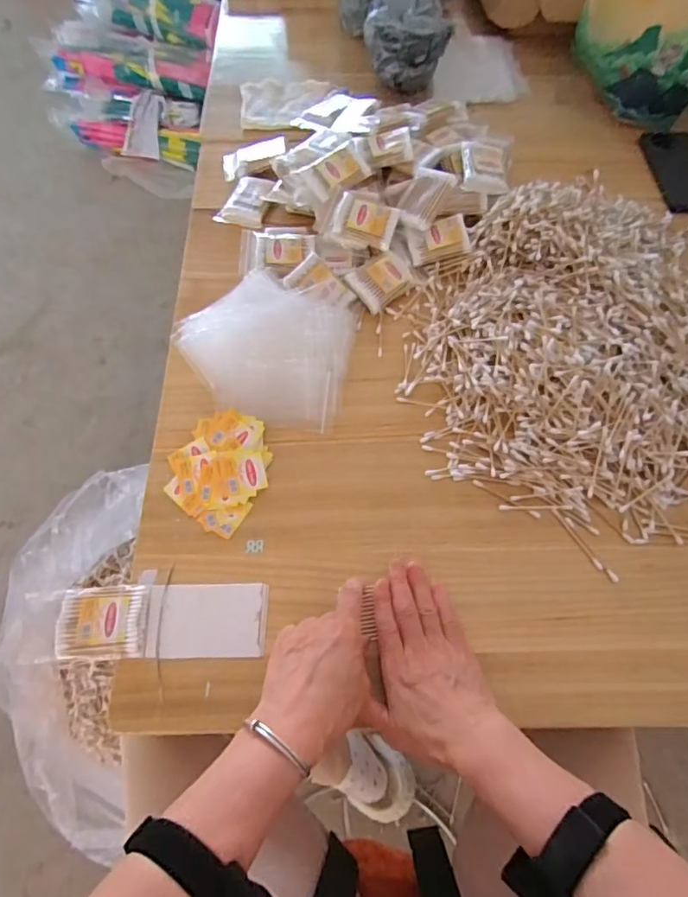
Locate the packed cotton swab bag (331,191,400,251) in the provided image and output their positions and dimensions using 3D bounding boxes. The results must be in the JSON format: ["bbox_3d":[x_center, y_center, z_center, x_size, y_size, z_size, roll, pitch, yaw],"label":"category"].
[{"bbox_3d":[0.027,-0.270,0.619,0.068,0.027,0.061,14,63,7],"label":"packed cotton swab bag"}]

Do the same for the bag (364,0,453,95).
[{"bbox_3d":[0.090,-0.612,0.773,0.107,0.096,0.121,-30,67,-15],"label":"bag"}]

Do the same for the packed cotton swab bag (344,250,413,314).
[{"bbox_3d":[0.045,-0.199,0.613,0.067,0.023,0.052,-38,84,-23],"label":"packed cotton swab bag"}]

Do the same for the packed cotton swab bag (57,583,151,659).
[{"bbox_3d":[-0.214,0.152,0.459,0.077,0.011,0.060,-1,62,-1],"label":"packed cotton swab bag"}]

